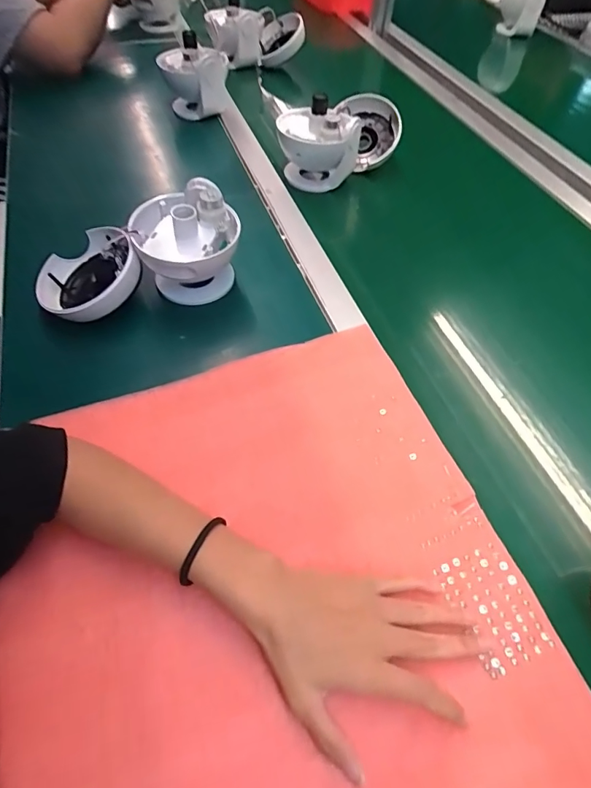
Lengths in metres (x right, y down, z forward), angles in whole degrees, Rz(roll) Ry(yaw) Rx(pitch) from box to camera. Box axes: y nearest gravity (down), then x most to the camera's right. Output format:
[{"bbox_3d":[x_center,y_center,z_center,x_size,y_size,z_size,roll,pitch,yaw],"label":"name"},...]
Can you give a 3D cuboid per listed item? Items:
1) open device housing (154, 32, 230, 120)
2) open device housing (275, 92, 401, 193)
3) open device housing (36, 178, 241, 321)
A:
[{"bbox_3d":[-0.174,-0.553,0.791,0.109,0.099,0.078,-9,54,-11],"label":"open device housing"},{"bbox_3d":[0.073,-0.400,0.701,0.209,0.118,0.115,-32,61,-26],"label":"open device housing"},{"bbox_3d":[-0.174,-0.148,0.515,0.224,0.105,0.113,-16,58,-12],"label":"open device housing"}]

